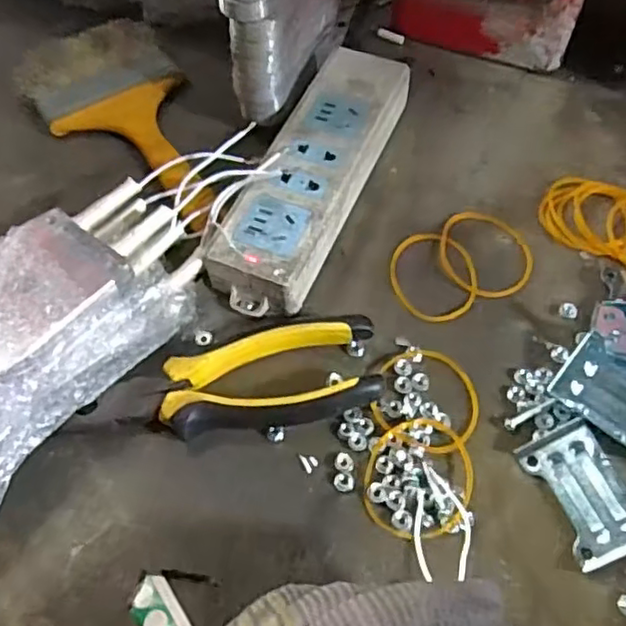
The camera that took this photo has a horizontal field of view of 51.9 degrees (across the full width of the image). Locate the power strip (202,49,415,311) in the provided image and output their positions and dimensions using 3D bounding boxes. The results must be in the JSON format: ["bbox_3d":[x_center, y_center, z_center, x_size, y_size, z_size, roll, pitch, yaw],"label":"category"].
[{"bbox_3d":[0.002,-0.080,0.376,0.057,0.032,0.179,22,62,13],"label":"power strip"}]

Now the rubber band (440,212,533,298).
[{"bbox_3d":[0.099,-0.033,0.368,0.052,0.004,0.055,6,66,2],"label":"rubber band"}]

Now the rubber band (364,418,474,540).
[{"bbox_3d":[0.050,0.076,0.300,0.050,0.006,0.058,8,60,6],"label":"rubber band"}]

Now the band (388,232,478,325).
[{"bbox_3d":[0.068,-0.021,0.362,0.047,0.005,0.057,-12,60,-6],"label":"band"}]

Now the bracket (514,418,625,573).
[{"bbox_3d":[0.124,0.082,0.294,0.035,0.008,0.060,-29,58,8],"label":"bracket"}]

